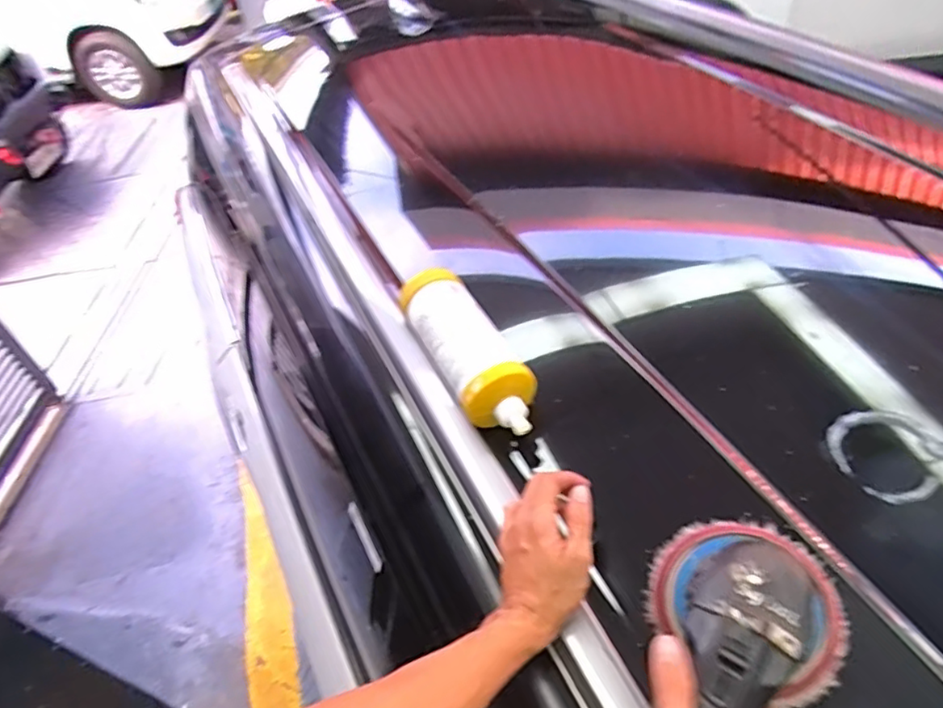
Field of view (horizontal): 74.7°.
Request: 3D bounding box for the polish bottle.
[{"bbox_3d":[0.002,0.000,0.728,0.091,0.087,0.241,-23,51,-16],"label":"polish bottle"}]

